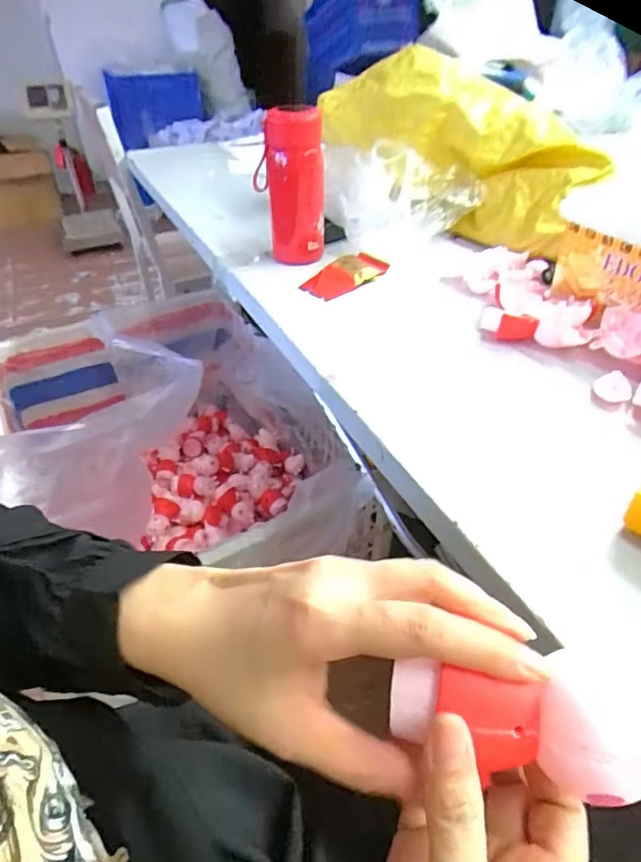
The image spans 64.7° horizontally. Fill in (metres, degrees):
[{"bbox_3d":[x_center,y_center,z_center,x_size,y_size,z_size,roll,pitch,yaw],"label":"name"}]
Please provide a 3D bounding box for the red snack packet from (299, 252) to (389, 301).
[{"bbox_3d":[0.031,-0.202,0.652,0.115,0.019,0.055,-32,50,-31],"label":"red snack packet"}]

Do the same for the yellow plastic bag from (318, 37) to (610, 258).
[{"bbox_3d":[0.198,-0.425,0.745,0.410,0.162,0.162,39,52,14],"label":"yellow plastic bag"}]

